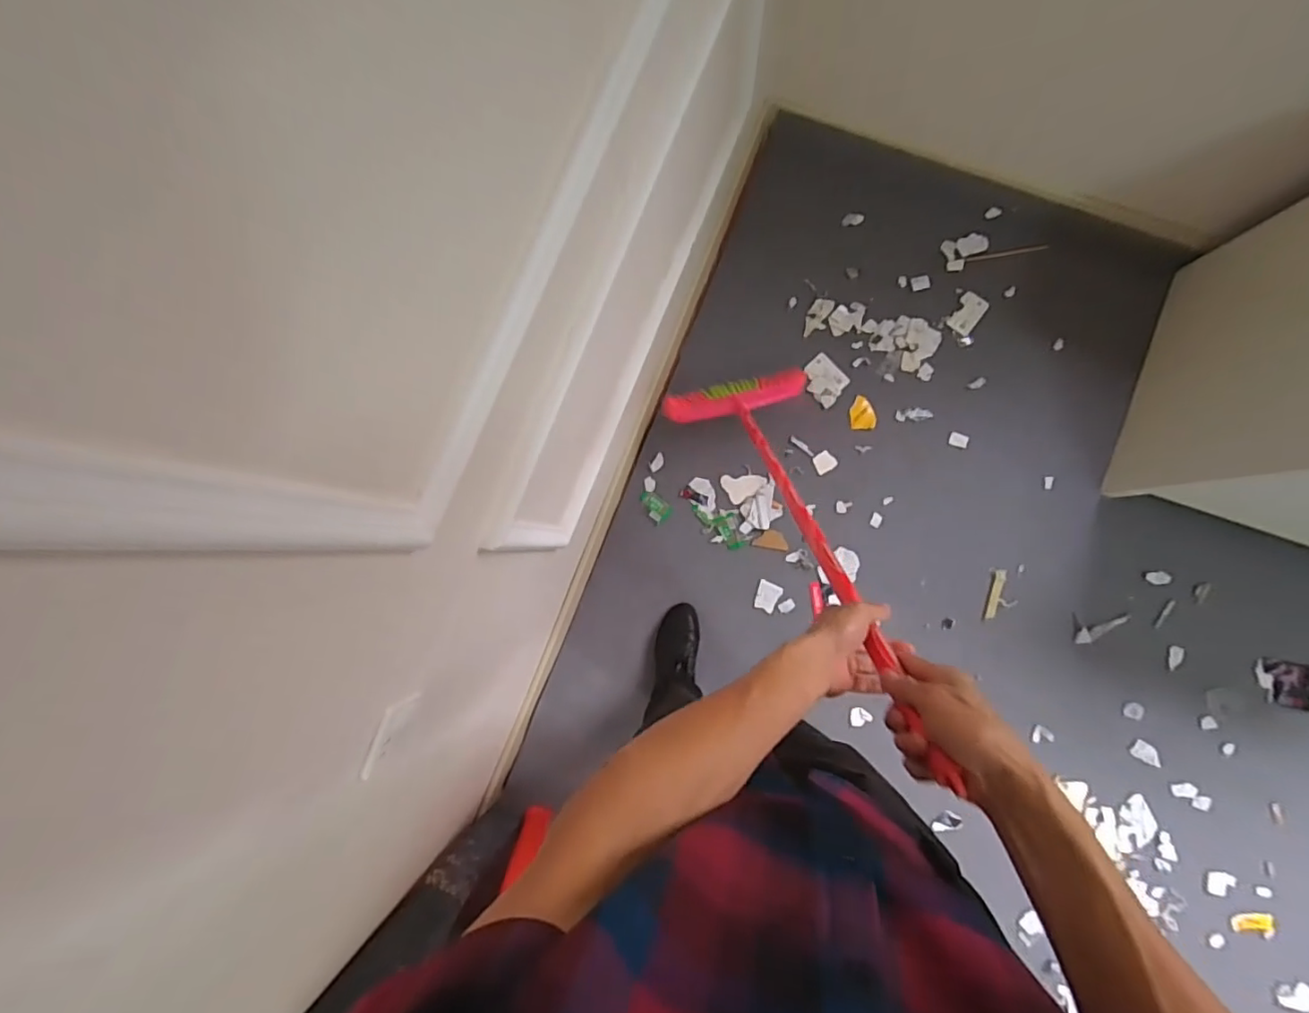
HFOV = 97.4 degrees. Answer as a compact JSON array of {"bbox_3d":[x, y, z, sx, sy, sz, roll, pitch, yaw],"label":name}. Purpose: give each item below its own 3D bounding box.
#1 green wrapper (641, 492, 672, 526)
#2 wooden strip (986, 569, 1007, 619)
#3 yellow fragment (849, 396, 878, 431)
[{"bbox_3d":[-0.002,0.004,1.397,0.086,0.006,0.057,39,90,6],"label":"green wrapper"},{"bbox_3d":[0.786,0.202,1.319,0.023,0.004,0.115,15,88,5],"label":"wooden strip"},{"bbox_3d":[0.499,-0.224,1.374,0.057,0.018,0.077,0,87,4],"label":"yellow fragment"}]

